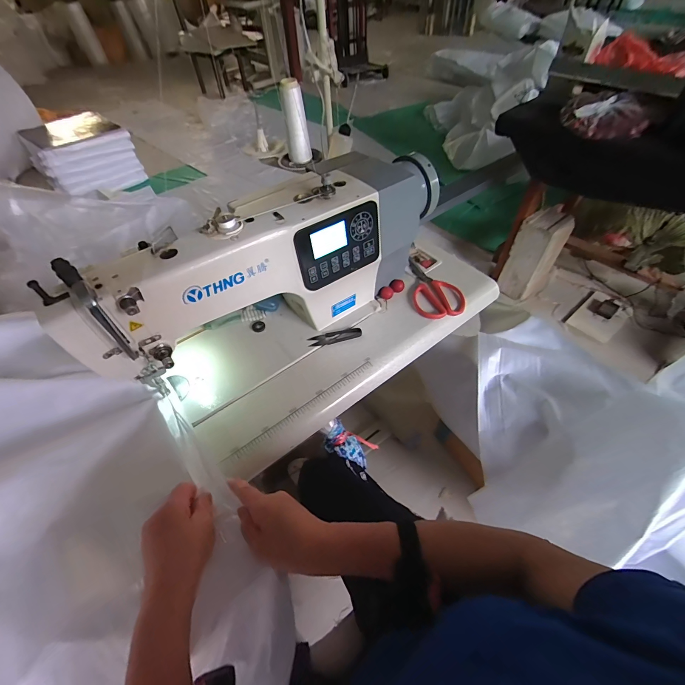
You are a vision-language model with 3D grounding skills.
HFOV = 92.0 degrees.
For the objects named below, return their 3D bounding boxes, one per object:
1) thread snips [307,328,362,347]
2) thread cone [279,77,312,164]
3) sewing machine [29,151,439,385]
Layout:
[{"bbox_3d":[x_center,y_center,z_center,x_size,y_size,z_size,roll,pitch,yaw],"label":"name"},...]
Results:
[{"bbox_3d":[-0.013,-0.010,0.613,0.097,0.008,0.026,-12,52,-6],"label":"thread snips"},{"bbox_3d":[-0.114,-0.533,0.803,0.055,0.171,0.051,-11,52,-6],"label":"thread cone"},{"bbox_3d":[-0.093,-0.125,0.546,0.597,0.228,0.148,-33,57,-21],"label":"sewing machine"}]

